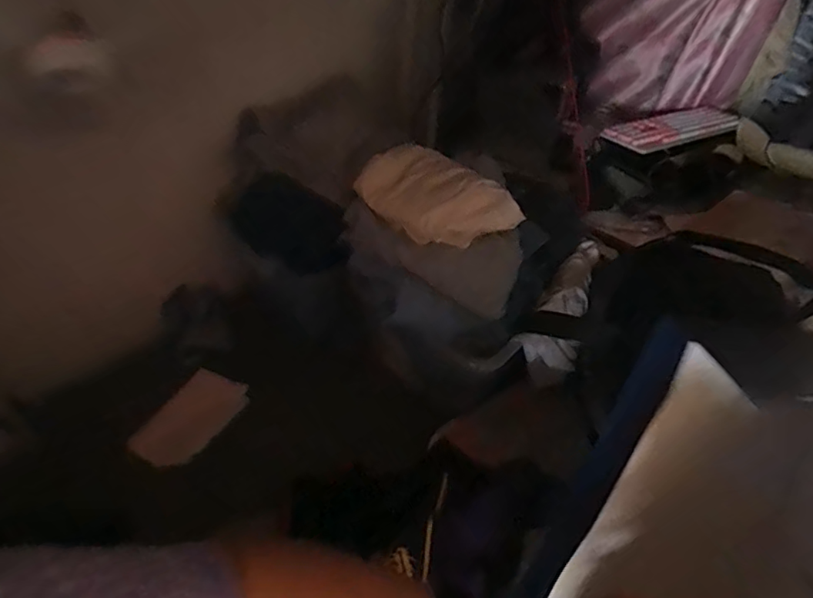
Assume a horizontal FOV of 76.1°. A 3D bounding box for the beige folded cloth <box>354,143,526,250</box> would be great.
[{"bbox_3d":[0.047,-0.158,0.796,0.244,0.072,0.138,34,48,28],"label":"beige folded cloth"}]

